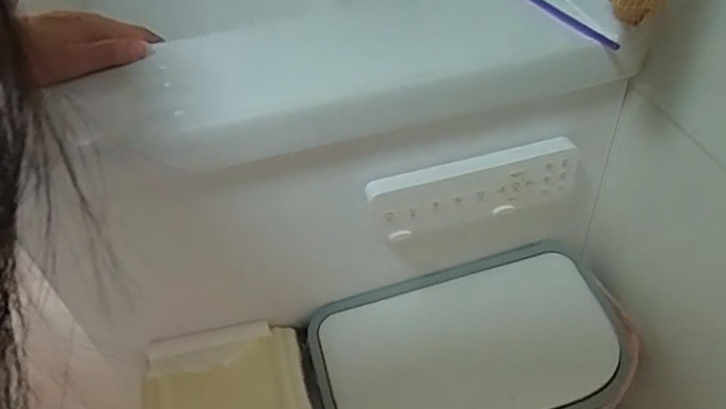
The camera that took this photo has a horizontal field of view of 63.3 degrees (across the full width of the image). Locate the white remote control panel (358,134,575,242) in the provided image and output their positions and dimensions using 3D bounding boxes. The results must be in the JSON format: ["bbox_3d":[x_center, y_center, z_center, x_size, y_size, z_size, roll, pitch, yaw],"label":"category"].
[{"bbox_3d":[0.090,-0.010,0.476,0.169,0.064,0.015,-14,44,-7],"label":"white remote control panel"}]

